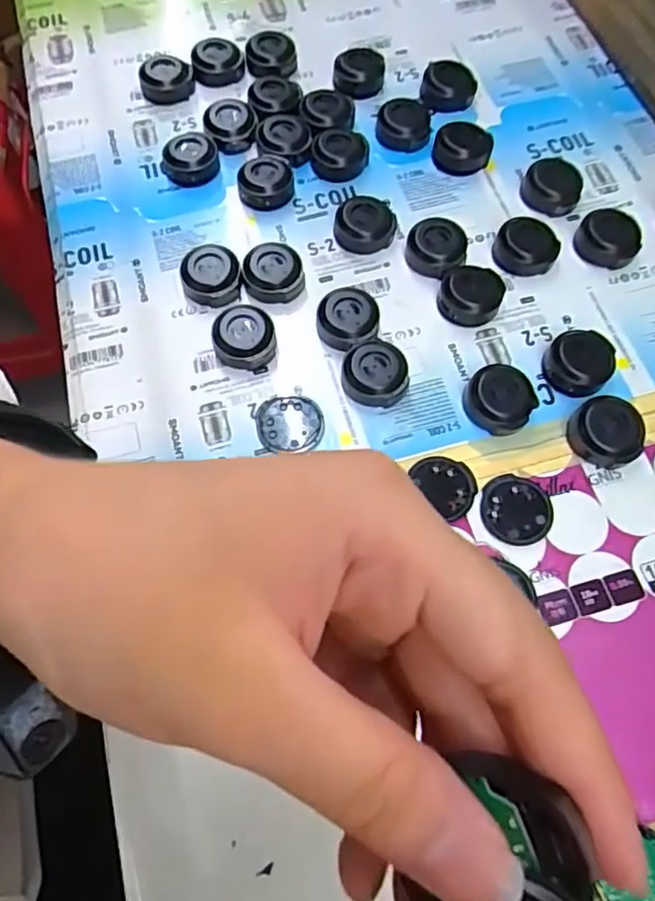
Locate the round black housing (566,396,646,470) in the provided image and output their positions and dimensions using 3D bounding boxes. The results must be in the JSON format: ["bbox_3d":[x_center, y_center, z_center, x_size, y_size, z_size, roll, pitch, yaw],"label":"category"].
[{"bbox_3d":[0.122,-0.008,0.268,0.030,0.013,0.027,35,72,14],"label":"round black housing"}]

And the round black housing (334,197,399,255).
[{"bbox_3d":[0.020,-0.117,0.314,0.031,0.017,0.026,5,68,3],"label":"round black housing"}]

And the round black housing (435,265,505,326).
[{"bbox_3d":[0.070,-0.075,0.298,0.030,0.009,0.029,0,67,1],"label":"round black housing"}]

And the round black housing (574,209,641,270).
[{"bbox_3d":[0.141,-0.106,0.308,0.030,0.013,0.024,36,72,15],"label":"round black housing"}]

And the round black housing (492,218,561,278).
[{"bbox_3d":[0.101,-0.103,0.309,0.031,0.009,0.025,26,70,11],"label":"round black housing"}]

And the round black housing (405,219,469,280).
[{"bbox_3d":[0.054,-0.101,0.306,0.029,0.017,0.029,0,67,1],"label":"round black housing"}]

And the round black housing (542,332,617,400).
[{"bbox_3d":[0.116,-0.040,0.281,0.028,0.012,0.030,0,67,1],"label":"round black housing"}]

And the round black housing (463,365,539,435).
[{"bbox_3d":[0.076,-0.022,0.273,0.029,0.014,0.028,0,67,1],"label":"round black housing"}]

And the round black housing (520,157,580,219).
[{"bbox_3d":[0.118,-0.138,0.324,0.030,0.010,0.034,17,69,8],"label":"round black housing"}]

